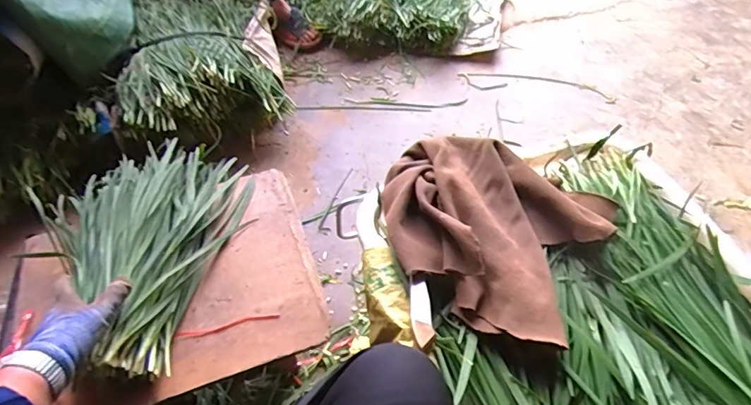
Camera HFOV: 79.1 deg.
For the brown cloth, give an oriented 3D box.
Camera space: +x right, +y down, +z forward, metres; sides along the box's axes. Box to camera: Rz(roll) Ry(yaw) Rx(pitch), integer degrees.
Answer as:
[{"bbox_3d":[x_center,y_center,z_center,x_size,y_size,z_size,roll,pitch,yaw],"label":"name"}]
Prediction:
[{"bbox_3d":[0.143,0.021,0.606,0.285,0.066,0.243,26,58,18],"label":"brown cloth"}]

